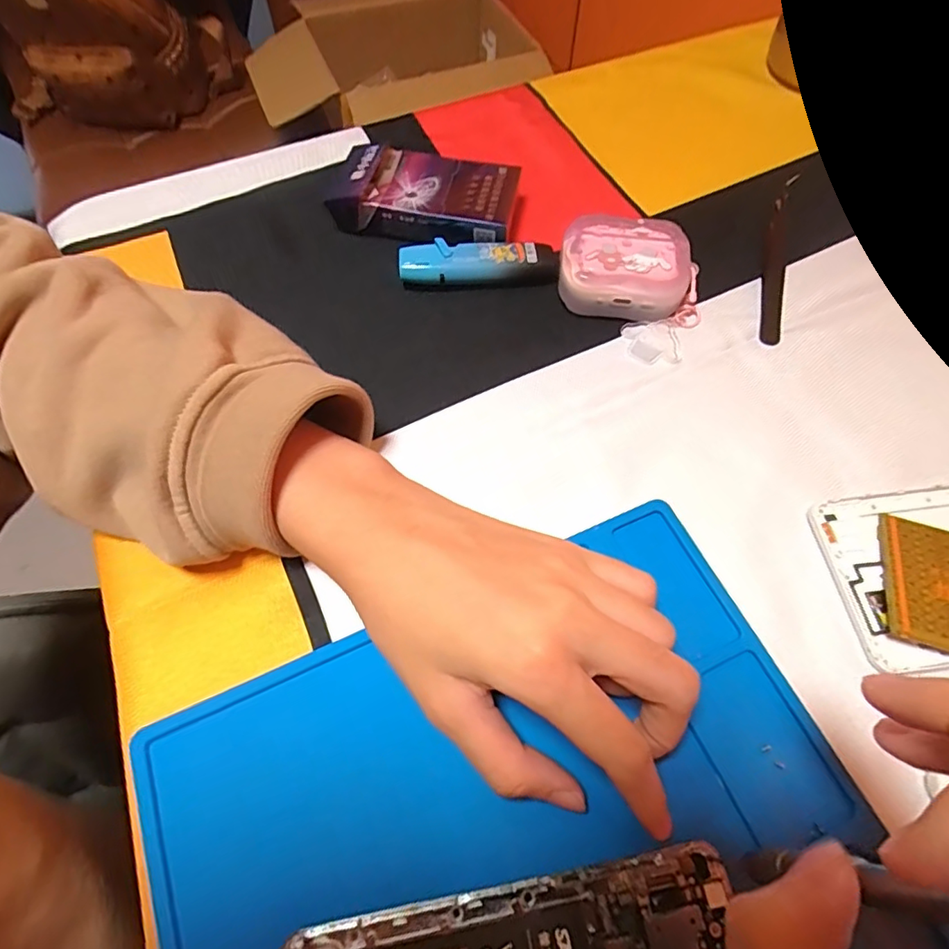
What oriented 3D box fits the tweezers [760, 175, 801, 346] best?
[{"bbox_3d":[0.167,-0.120,0.301,0.012,0.012,0.117,13,64,7],"label":"tweezers"}]

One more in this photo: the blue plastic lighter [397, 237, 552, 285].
[{"bbox_3d":[0.002,-0.114,0.297,0.083,0.016,0.022,-5,63,-2],"label":"blue plastic lighter"}]

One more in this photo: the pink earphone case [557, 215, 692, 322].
[{"bbox_3d":[0.077,-0.107,0.286,0.064,0.027,0.048,6,64,4],"label":"pink earphone case"}]

